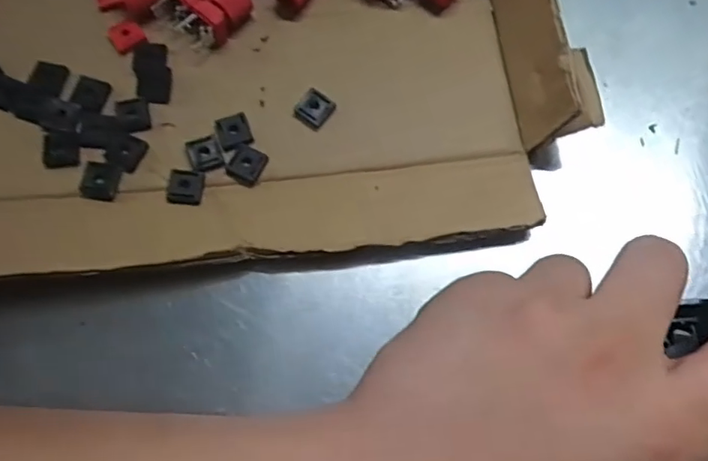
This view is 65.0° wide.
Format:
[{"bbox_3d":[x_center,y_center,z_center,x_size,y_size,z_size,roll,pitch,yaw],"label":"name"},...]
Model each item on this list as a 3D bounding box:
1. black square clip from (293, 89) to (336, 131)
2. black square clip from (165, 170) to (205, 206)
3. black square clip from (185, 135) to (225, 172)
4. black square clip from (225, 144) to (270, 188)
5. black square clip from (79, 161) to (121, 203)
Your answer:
[{"bbox_3d":[-0.017,-0.050,0.232,0.014,0.004,0.015,36,78,10],"label":"black square clip"},{"bbox_3d":[-0.067,-0.018,0.221,0.012,0.004,0.015,6,74,3],"label":"black square clip"},{"bbox_3d":[-0.061,-0.032,0.227,0.013,0.004,0.014,-24,75,-6],"label":"black square clip"},{"bbox_3d":[-0.044,-0.027,0.226,0.014,0.004,0.015,30,77,9],"label":"black square clip"},{"bbox_3d":[-0.100,-0.019,0.219,0.014,0.004,0.014,9,75,4],"label":"black square clip"}]

